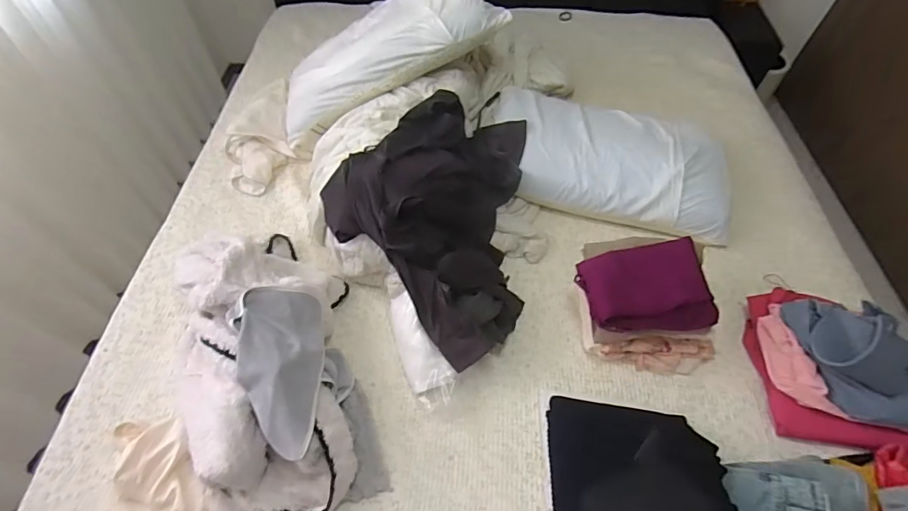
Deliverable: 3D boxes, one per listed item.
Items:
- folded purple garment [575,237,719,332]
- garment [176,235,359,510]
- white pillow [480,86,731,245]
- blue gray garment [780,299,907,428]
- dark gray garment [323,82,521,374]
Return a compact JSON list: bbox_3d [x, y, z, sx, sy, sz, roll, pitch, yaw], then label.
[{"bbox_3d":[0.388,0.061,0.915,0.228,0.079,0.181,-6,56,-6],"label":"folded purple garment"},{"bbox_3d":[-0.384,0.187,0.888,0.323,0.182,0.595,-8,57,-7],"label":"garment"},{"bbox_3d":[0.411,-0.272,1.264,0.667,0.115,0.386,12,56,6],"label":"white pillow"},{"bbox_3d":[0.798,0.182,0.867,0.203,0.099,0.273,-7,56,-6],"label":"blue gray garment"},{"bbox_3d":[0.018,-0.118,1.069,0.461,0.248,0.606,29,60,17],"label":"dark gray garment"}]

